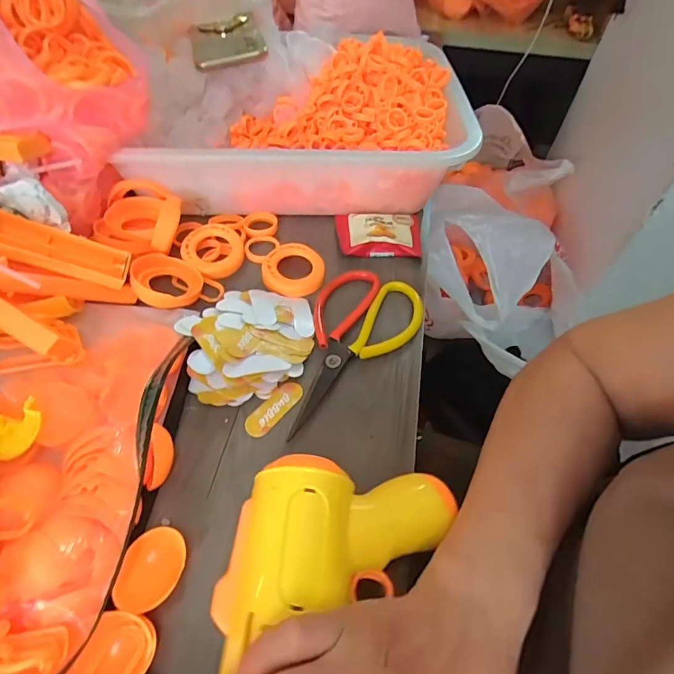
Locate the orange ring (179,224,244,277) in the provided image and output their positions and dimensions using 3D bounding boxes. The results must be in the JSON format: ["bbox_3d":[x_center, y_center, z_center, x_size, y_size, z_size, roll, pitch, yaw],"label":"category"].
[{"bbox_3d":[-0.118,-0.084,0.405,0.056,0.017,0.054,1,52,-2],"label":"orange ring"}]

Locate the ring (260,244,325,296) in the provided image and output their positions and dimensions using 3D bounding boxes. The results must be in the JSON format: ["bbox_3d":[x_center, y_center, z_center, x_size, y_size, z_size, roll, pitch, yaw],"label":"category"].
[{"bbox_3d":[-0.041,-0.062,0.398,0.055,0.019,0.054,1,52,-2],"label":"ring"}]

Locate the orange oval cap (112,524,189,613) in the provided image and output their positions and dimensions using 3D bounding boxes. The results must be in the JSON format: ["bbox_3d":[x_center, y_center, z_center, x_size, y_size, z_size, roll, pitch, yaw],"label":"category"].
[{"bbox_3d":[-0.104,0.130,0.239,0.031,0.007,0.042,9,53,5],"label":"orange oval cap"}]

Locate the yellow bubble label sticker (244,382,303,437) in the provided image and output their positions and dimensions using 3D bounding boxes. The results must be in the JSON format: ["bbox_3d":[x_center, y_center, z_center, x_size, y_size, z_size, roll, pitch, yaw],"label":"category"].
[{"bbox_3d":[-0.047,0.054,0.318,0.020,0.004,0.052,35,59,22],"label":"yellow bubble label sticker"}]

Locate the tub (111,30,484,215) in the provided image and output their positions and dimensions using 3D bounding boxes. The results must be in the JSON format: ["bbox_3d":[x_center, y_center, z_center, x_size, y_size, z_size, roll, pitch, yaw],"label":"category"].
[{"bbox_3d":[-0.033,-0.226,0.459,0.326,0.093,0.231,1,52,-2],"label":"tub"}]

